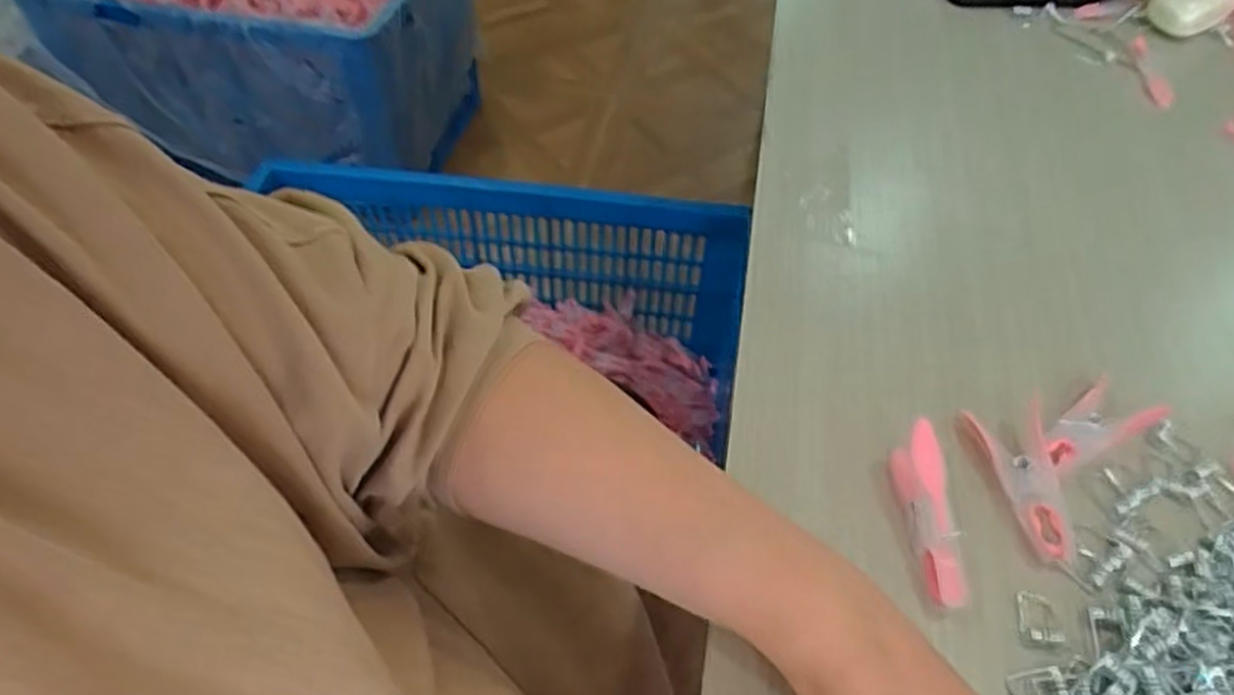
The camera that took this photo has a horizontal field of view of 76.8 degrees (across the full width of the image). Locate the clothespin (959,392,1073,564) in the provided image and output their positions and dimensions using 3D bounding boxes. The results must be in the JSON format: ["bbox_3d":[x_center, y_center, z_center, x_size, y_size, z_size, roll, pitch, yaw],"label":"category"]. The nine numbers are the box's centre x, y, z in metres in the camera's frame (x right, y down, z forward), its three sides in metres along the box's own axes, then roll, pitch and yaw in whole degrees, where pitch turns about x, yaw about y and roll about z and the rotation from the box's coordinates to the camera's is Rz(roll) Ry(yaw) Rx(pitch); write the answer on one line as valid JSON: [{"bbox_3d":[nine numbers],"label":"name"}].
[{"bbox_3d":[0.199,0.063,0.375,0.039,0.009,0.082,-3,51,-4],"label":"clothespin"}]

